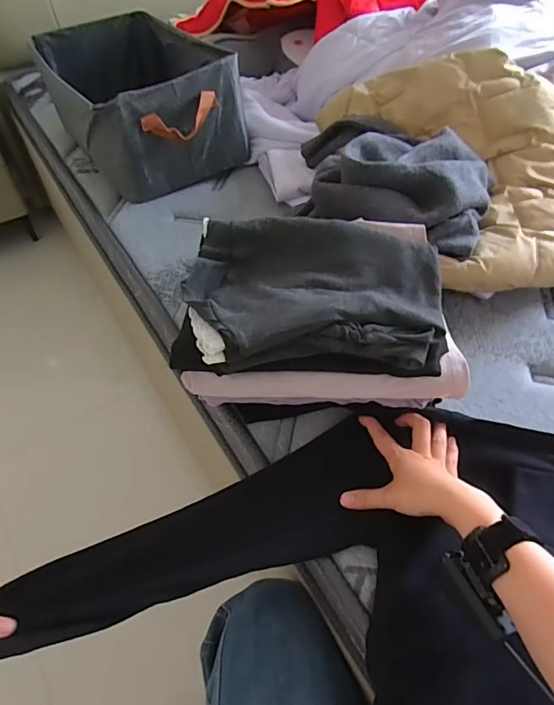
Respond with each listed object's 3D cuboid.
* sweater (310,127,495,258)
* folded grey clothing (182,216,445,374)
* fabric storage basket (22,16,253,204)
[{"bbox_3d":[0.178,-0.243,0.651,0.232,0.080,0.216,12,50,13],"label":"sweater"},{"bbox_3d":[0.039,-0.063,0.487,0.269,0.055,0.179,3,49,6],"label":"folded grey clothing"},{"bbox_3d":[-0.296,-0.536,0.975,0.291,0.180,0.498,-26,52,-19],"label":"fabric storage basket"}]

